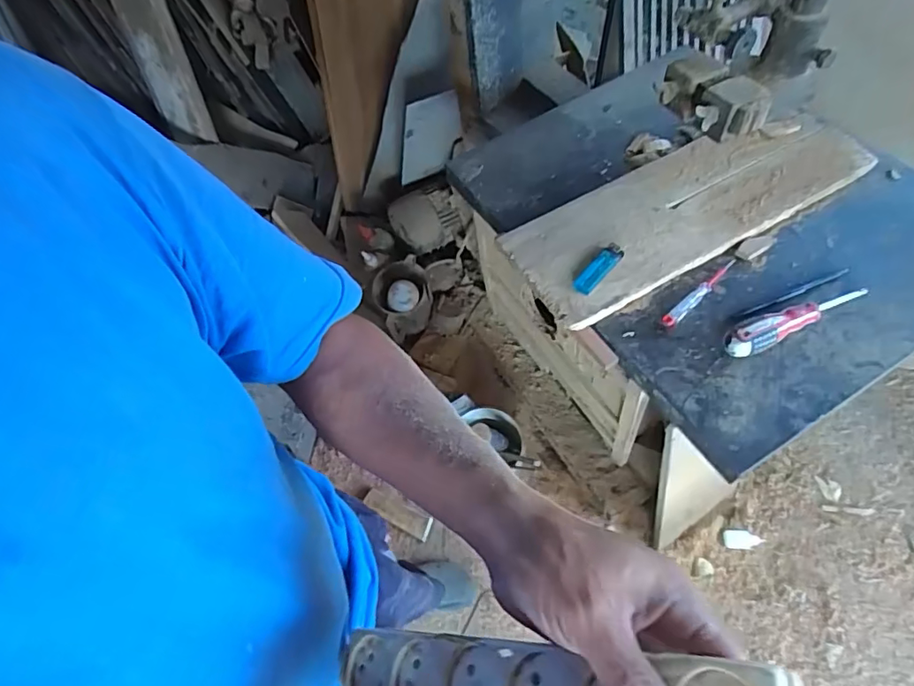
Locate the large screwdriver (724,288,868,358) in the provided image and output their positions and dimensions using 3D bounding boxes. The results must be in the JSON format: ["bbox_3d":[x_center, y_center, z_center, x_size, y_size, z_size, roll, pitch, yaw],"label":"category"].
[{"bbox_3d":[0.369,-0.032,0.572,0.182,0.029,0.030,-22,58,-11],"label":"large screwdriver"}]

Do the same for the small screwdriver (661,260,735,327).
[{"bbox_3d":[0.285,-0.059,0.620,0.125,0.011,0.015,-37,62,-19],"label":"small screwdriver"}]

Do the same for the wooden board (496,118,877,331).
[{"bbox_3d":[0.297,-0.181,0.681,0.456,0.020,0.174,-29,59,-9],"label":"wooden board"}]

